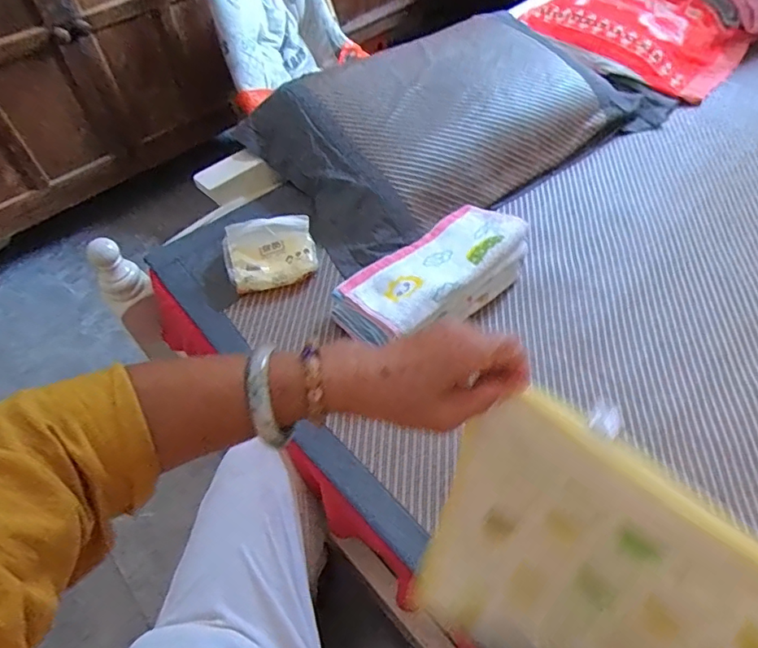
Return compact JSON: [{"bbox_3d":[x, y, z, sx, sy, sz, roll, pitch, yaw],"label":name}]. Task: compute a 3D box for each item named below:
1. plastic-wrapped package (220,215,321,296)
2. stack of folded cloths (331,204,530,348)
[{"bbox_3d":[-0.153,-0.100,0.723,0.126,0.022,0.097,-13,91,-7],"label":"plastic-wrapped package"},{"bbox_3d":[0.072,-0.066,0.682,0.258,0.076,0.130,-36,60,-22],"label":"stack of folded cloths"}]

